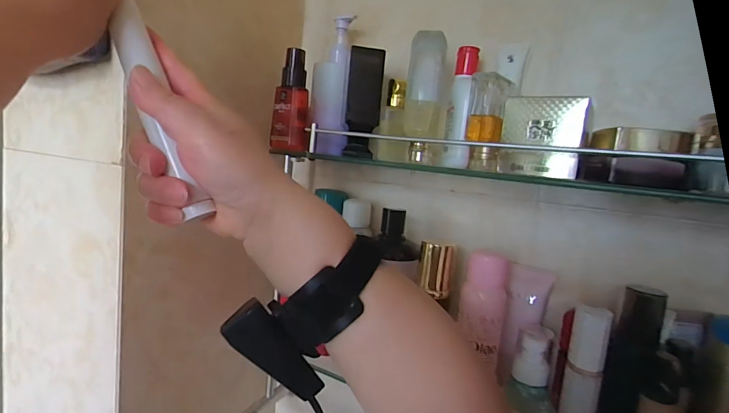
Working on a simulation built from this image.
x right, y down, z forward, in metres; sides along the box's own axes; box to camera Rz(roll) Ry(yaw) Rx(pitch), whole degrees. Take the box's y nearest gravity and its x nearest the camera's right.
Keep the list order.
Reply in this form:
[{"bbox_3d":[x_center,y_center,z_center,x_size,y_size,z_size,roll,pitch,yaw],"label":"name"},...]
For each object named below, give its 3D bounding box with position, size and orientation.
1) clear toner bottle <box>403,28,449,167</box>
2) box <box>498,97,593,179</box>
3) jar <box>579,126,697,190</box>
[{"bbox_3d":[0.062,-0.110,0.410,0.038,0.124,0.031,6,6,6],"label":"clear toner bottle"},{"bbox_3d":[0.172,-0.064,0.383,0.071,0.070,0.069,9,7,28],"label":"box"},{"bbox_3d":[0.230,-0.045,0.347,0.076,0.050,0.062,9,7,29],"label":"jar"}]

